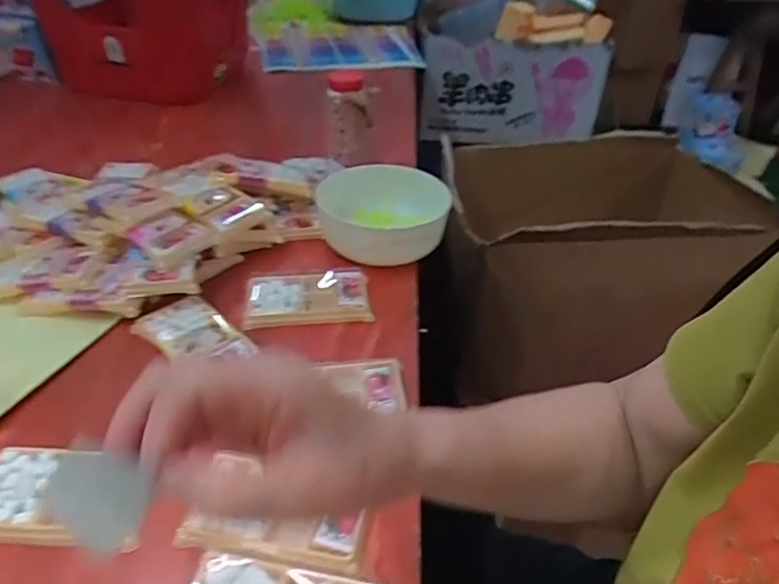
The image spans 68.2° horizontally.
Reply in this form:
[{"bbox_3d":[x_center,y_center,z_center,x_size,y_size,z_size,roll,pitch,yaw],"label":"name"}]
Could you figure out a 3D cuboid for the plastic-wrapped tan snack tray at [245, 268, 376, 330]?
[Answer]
[{"bbox_3d":[-0.091,0.003,0.648,0.134,0.019,0.082,-2,38,-10],"label":"plastic-wrapped tan snack tray"}]

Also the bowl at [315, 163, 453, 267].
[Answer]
[{"bbox_3d":[0.005,-0.096,0.757,0.193,0.096,0.156,-6,39,-11],"label":"bowl"}]

